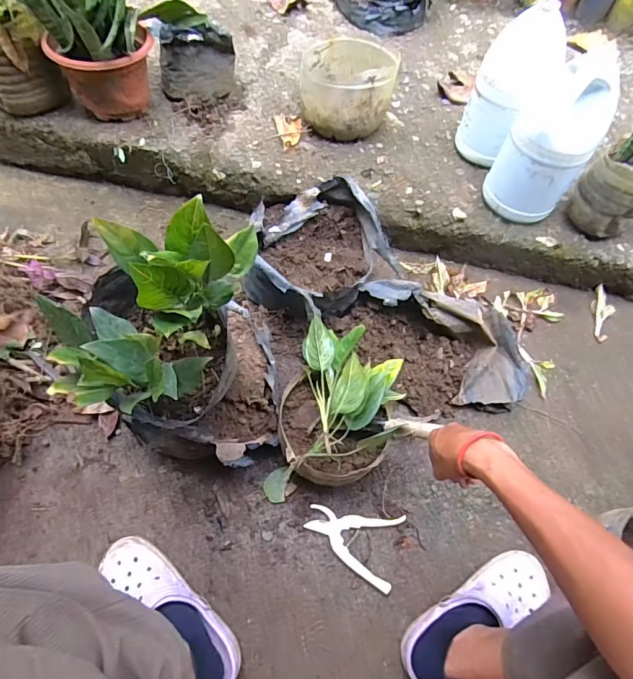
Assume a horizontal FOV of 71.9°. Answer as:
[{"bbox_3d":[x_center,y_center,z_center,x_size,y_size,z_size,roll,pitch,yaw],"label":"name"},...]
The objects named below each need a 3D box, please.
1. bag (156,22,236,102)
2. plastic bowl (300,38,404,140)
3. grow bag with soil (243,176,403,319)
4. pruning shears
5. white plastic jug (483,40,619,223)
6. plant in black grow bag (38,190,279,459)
[{"bbox_3d":[-0.270,-0.625,0.992,0.172,0.136,0.133,-12,63,-11],"label":"bag"},{"bbox_3d":[0.067,-0.560,0.983,0.197,0.156,0.193,-3,61,-6],"label":"plastic bowl"},{"bbox_3d":[-0.002,-0.163,0.861,0.259,0.162,0.226,-21,65,-15],"label":"grow bag with soil"},{"bbox_3d":[0.058,0.320,0.709,0.152,0.011,0.112,19,62,6],"label":"pruning shears"},{"bbox_3d":[0.445,-0.375,0.835,0.152,0.301,0.132,32,64,13],"label":"white plastic jug"},{"bbox_3d":[-0.177,0.005,0.580,0.229,0.385,0.231,-3,61,-6],"label":"plant in black grow bag"}]

